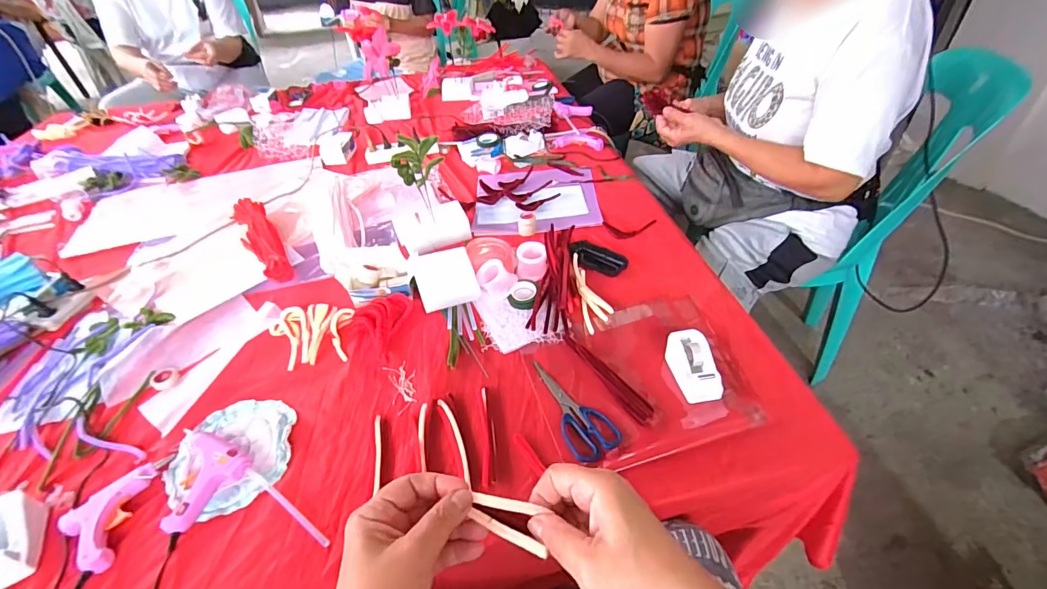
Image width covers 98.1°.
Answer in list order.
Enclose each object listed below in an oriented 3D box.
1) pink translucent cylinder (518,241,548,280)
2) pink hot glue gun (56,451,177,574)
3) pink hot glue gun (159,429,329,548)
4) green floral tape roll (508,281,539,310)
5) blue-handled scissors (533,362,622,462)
[{"bbox_3d":[0.015,-0.061,0.835,0.055,0.047,0.052,-4,42,0],"label":"pink translucent cylinder"},{"bbox_3d":[-0.496,0.260,0.568,0.108,0.022,0.123,21,48,25],"label":"pink hot glue gun"},{"bbox_3d":[-0.375,0.255,0.560,0.269,0.027,0.108,26,50,29],"label":"pink hot glue gun"},{"bbox_3d":[-0.001,0.000,0.799,0.049,0.013,0.060,5,43,11],"label":"green floral tape roll"},{"bbox_3d":[0.057,0.157,0.643,0.069,0.007,0.177,-29,48,-24],"label":"blue-handled scissors"}]

